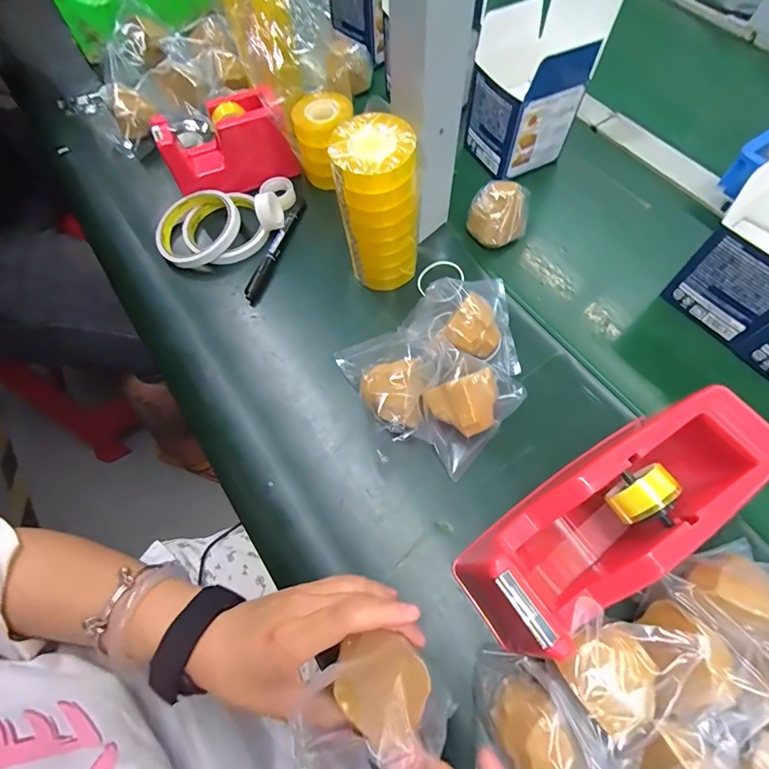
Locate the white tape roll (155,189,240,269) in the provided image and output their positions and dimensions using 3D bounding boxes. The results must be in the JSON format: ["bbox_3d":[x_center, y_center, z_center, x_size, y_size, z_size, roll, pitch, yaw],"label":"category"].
[{"bbox_3d":[-0.196,-0.165,0.441,0.088,0.016,0.082,-3,74,9],"label":"white tape roll"}]

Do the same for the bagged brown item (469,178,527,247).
[{"bbox_3d":[0.118,-0.173,0.431,0.054,0.055,0.050,-1,65,2],"label":"bagged brown item"}]

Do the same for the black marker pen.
[{"bbox_3d":[-0.115,-0.145,0.444,0.013,0.012,0.138,17,67,9],"label":"black marker pen"}]

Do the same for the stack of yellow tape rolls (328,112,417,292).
[{"bbox_3d":[-0.005,-0.144,0.358,0.064,0.138,0.055,-2,65,1],"label":"stack of yellow tape rolls"}]

